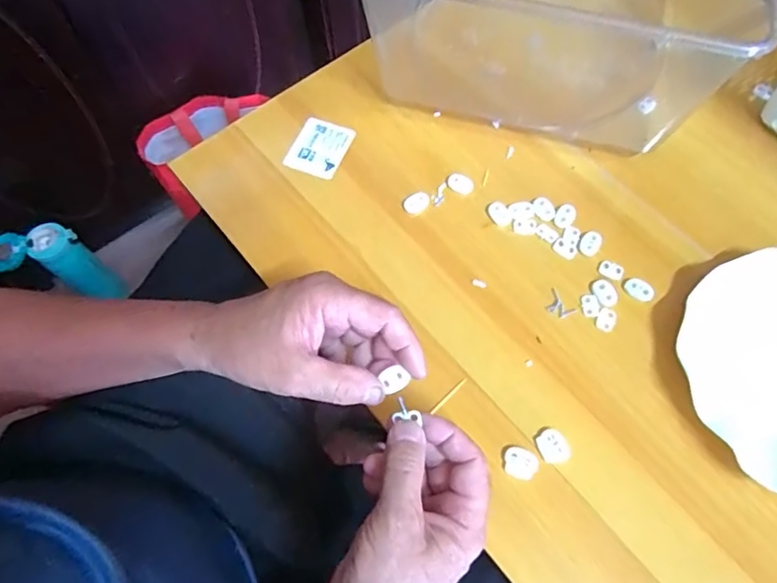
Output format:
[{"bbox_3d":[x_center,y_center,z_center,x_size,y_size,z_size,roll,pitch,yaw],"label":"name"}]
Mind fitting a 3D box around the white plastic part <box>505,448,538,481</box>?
[{"bbox_3d":[0.094,0.121,0.371,0.023,0.004,0.020,14,68,7],"label":"white plastic part"}]

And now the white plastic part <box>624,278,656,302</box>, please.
[{"bbox_3d":[0.203,-0.002,0.425,0.023,0.004,0.016,25,71,11],"label":"white plastic part"}]

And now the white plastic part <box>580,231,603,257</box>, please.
[{"bbox_3d":[0.171,-0.040,0.443,0.016,0.005,0.022,35,71,14],"label":"white plastic part"}]

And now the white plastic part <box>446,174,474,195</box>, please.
[{"bbox_3d":[0.064,-0.096,0.470,0.025,0.007,0.015,15,68,7],"label":"white plastic part"}]

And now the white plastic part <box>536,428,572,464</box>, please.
[{"bbox_3d":[0.118,0.111,0.377,0.020,0.004,0.024,-21,68,-8],"label":"white plastic part"}]

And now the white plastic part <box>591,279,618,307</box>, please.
[{"bbox_3d":[0.175,0.001,0.424,0.017,0.004,0.024,-20,68,-8],"label":"white plastic part"}]

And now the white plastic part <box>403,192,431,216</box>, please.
[{"bbox_3d":[0.025,-0.079,0.464,0.025,0.004,0.018,-23,68,-9],"label":"white plastic part"}]

